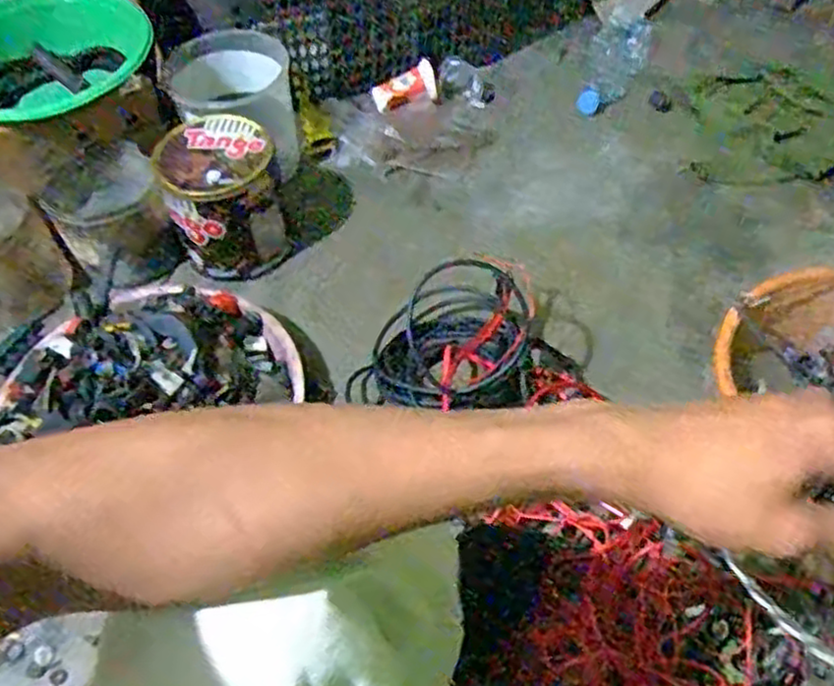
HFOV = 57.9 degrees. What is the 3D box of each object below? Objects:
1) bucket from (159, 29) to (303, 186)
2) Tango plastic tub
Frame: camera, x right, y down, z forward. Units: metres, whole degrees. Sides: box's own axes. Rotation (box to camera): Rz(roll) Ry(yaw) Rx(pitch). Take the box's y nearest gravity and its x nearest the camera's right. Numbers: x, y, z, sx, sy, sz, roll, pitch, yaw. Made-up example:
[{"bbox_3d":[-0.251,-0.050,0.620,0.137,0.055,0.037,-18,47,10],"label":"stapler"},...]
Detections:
[{"bbox_3d":[-0.266,-0.356,1.120,0.168,0.165,0.182,-2,54,2],"label":"bucket"},{"bbox_3d":[-0.258,-0.199,1.012,0.154,0.175,0.145,-19,55,-10],"label":"Tango plastic tub"}]

